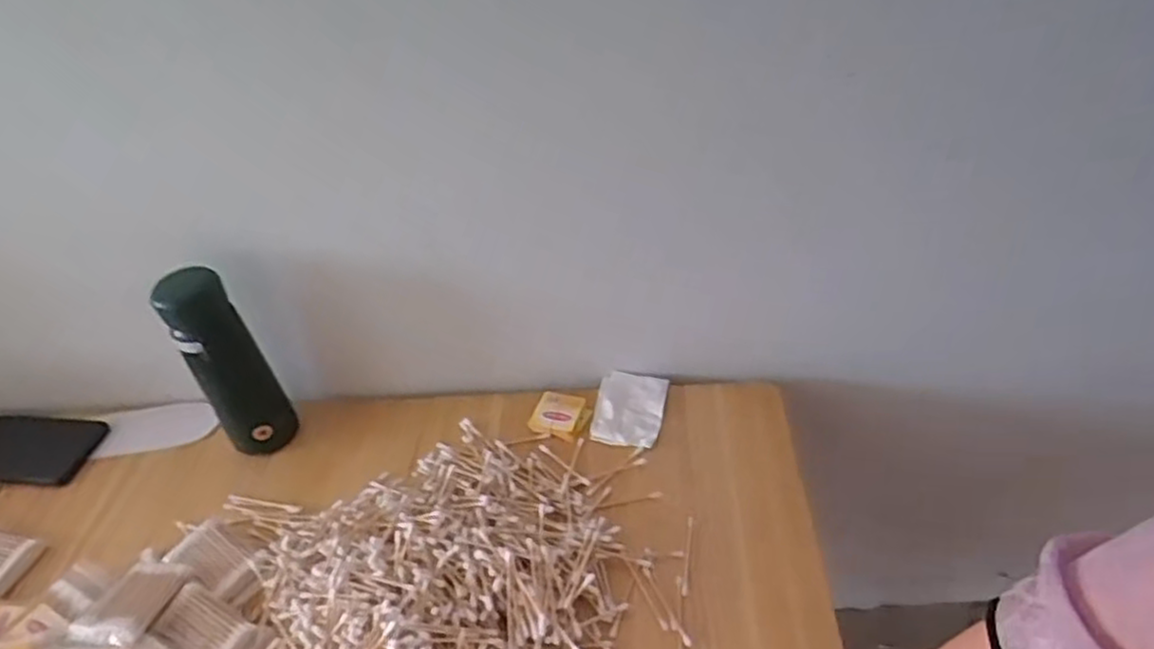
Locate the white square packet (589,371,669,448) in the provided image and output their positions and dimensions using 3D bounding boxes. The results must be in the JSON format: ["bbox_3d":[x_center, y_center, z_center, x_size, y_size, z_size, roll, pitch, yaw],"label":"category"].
[{"bbox_3d":[0.048,0.078,0.657,0.063,0.011,0.074,5,42,14],"label":"white square packet"}]

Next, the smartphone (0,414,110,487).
[{"bbox_3d":[-0.539,0.119,0.692,0.162,0.012,0.081,2,44,14],"label":"smartphone"}]

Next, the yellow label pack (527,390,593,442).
[{"bbox_3d":[-0.015,0.081,0.659,0.051,0.008,0.046,14,45,23],"label":"yellow label pack"}]

